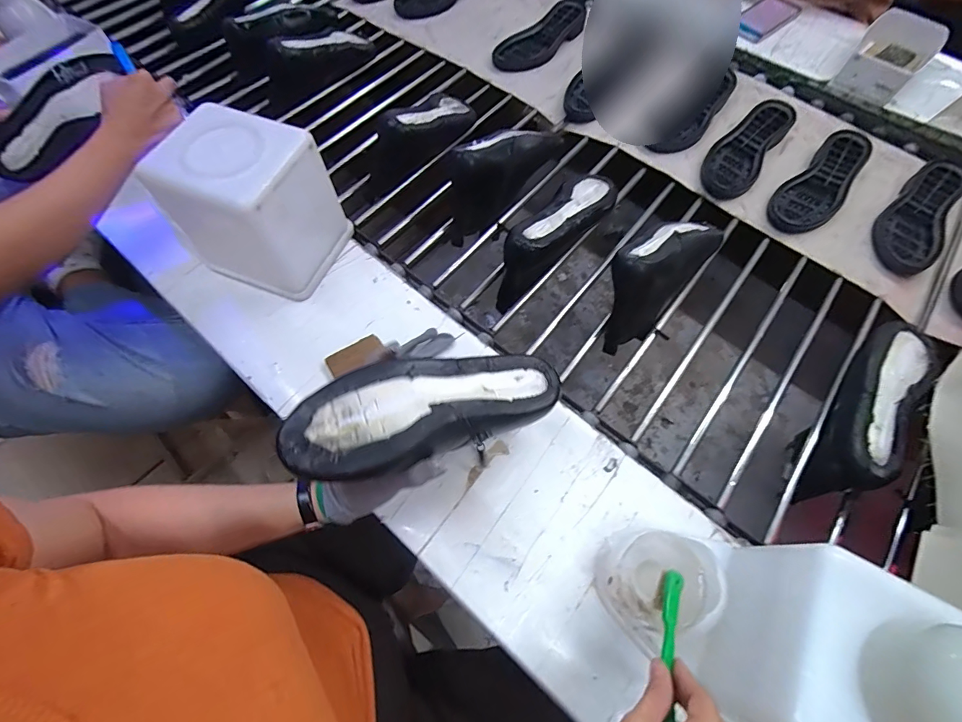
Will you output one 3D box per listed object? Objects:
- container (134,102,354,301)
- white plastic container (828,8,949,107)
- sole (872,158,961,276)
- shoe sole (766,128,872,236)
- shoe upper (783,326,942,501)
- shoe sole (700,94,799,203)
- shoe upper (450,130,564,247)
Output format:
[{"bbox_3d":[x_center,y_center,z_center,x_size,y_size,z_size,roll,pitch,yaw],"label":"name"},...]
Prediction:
[{"bbox_3d":[-0.280,-0.190,0.526,0.165,0.162,0.134,19,66,8],"label":"container"},{"bbox_3d":[0.748,-0.554,0.781,0.112,0.081,0.166,40,71,16],"label":"white plastic container"},{"bbox_3d":[0.696,-0.234,0.670,0.084,0.034,0.239,36,70,15],"label":"sole"},{"bbox_3d":[0.562,-0.293,0.696,0.244,0.030,0.086,-40,71,-17],"label":"shoe sole"},{"bbox_3d":[0.465,0.055,0.508,0.072,0.091,0.265,34,82,14],"label":"shoe upper"},{"bbox_3d":[0.456,-0.372,0.732,0.089,0.031,0.243,35,69,15],"label":"shoe sole"},{"bbox_3d":[0.033,-0.303,0.667,0.081,0.113,0.253,31,68,13],"label":"shoe upper"}]

